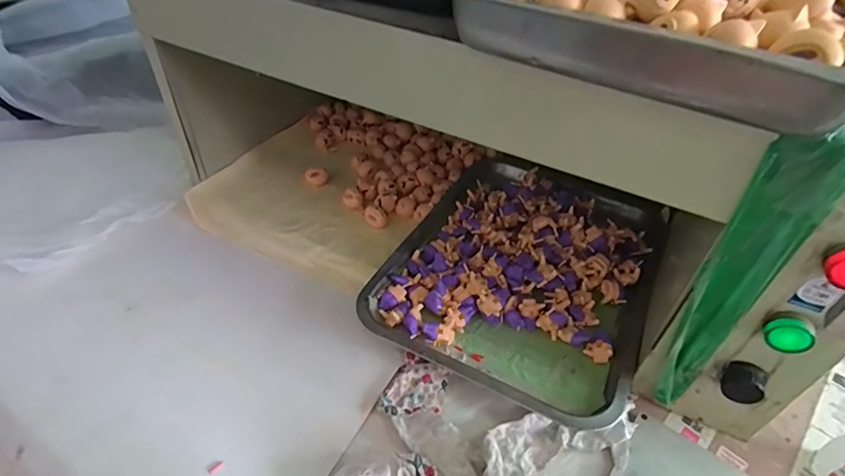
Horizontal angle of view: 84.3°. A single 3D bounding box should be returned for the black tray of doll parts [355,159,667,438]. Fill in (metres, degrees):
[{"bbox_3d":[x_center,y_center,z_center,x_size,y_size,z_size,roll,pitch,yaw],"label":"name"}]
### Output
[{"bbox_3d":[0.119,0.020,0.525,0.259,0.040,0.340,23,47,17],"label":"black tray of doll parts"}]

